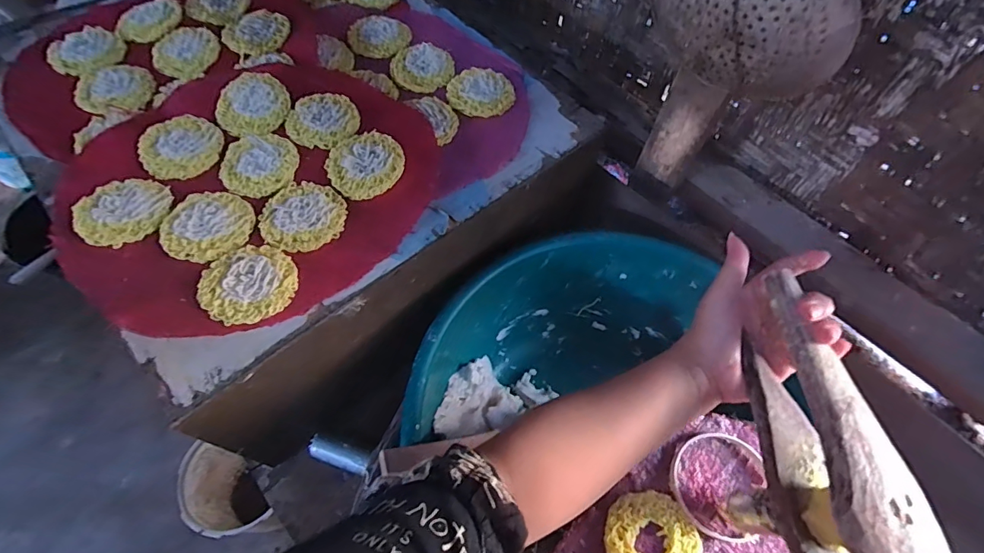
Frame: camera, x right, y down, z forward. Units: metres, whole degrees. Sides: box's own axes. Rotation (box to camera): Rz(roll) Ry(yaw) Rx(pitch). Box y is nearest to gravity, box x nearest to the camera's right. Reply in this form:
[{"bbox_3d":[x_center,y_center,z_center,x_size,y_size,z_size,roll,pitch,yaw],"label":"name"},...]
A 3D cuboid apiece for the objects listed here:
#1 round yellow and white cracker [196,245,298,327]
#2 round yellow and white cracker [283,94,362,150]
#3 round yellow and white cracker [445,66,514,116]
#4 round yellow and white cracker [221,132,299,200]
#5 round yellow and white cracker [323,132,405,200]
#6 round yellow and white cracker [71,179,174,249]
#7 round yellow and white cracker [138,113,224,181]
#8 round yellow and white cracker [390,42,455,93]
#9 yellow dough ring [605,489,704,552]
[{"bbox_3d":[-0.219,0.004,0.422,0.078,0.008,0.074,2,60,-3],"label":"round yellow and white cracker"},{"bbox_3d":[-0.186,-0.174,0.518,0.076,0.004,0.074,2,60,-3],"label":"round yellow and white cracker"},{"bbox_3d":[-0.013,-0.228,0.572,0.079,0.008,0.085,2,60,-3],"label":"round yellow and white cracker"},{"bbox_3d":[-0.243,-0.119,0.489,0.076,0.006,0.077,6,60,-1],"label":"round yellow and white cracker"},{"bbox_3d":[-0.132,-0.119,0.492,0.076,0.011,0.078,2,60,-3],"label":"round yellow and white cracker"},{"bbox_3d":[-0.353,-0.065,0.448,0.069,0.009,0.079,30,63,13],"label":"round yellow and white cracker"},{"bbox_3d":[-0.331,-0.140,0.499,0.078,0.016,0.078,2,60,-3],"label":"round yellow and white cracker"},{"bbox_3d":[-0.086,-0.262,0.584,0.075,0.006,0.077,2,60,-3],"label":"round yellow and white cracker"},{"bbox_3d":[0.137,0.225,0.396,0.079,0.007,0.078,2,60,-3],"label":"yellow dough ring"}]

